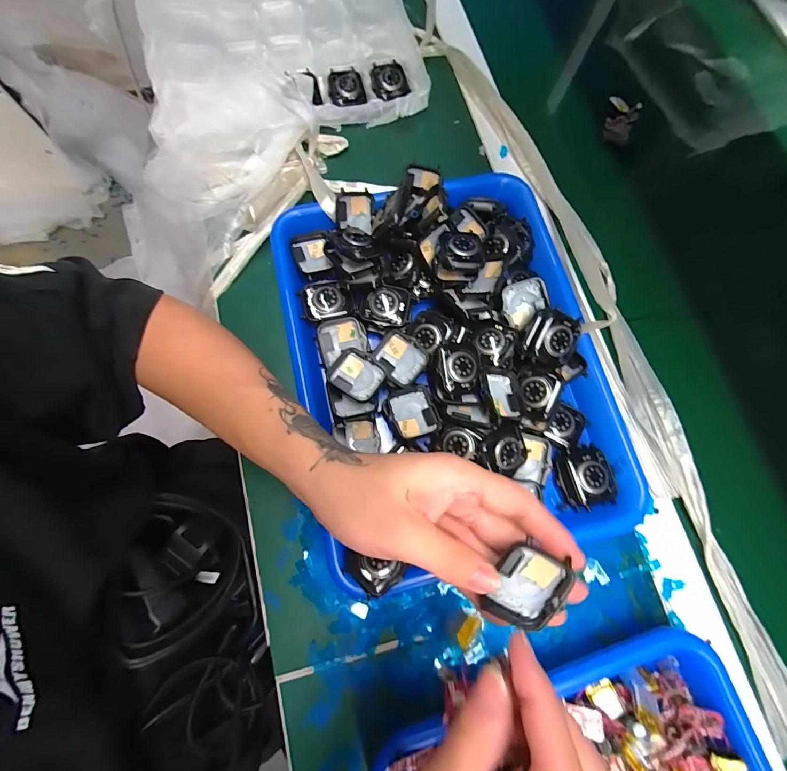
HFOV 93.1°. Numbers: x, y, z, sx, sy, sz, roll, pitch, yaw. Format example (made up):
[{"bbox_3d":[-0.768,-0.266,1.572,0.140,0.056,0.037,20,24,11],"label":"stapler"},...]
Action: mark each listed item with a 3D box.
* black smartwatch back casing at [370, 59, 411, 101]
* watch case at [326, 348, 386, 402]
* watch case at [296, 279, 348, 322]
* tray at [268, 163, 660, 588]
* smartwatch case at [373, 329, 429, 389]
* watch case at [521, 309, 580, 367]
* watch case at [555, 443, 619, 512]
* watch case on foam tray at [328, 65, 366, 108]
[{"bbox_3d":[-0.005,-0.339,0.416,0.039,0.011,0.053,-9,75,-4],"label":"black smartwatch back casing"},{"bbox_3d":[-0.030,-0.009,0.307,0.044,0.011,0.035,31,76,7],"label":"watch case"},{"bbox_3d":[-0.062,-0.075,0.322,0.038,0.009,0.035,-16,75,-6],"label":"watch case"},{"bbox_3d":[0.046,-0.028,0.316,0.256,0.052,0.329,-12,75,-5],"label":"tray"},{"bbox_3d":[0.007,-0.023,0.316,0.037,0.010,0.042,-44,80,6],"label":"smartwatch case"},{"bbox_3d":[0.130,-0.038,0.307,0.041,0.014,0.045,16,98,10],"label":"watch case"},{"bbox_3d":[0.156,0.074,0.301,0.040,0.017,0.045,-11,75,-5],"label":"watch case"},{"bbox_3d":[-0.051,-0.325,0.409,0.037,0.010,0.052,-12,75,-5],"label":"watch case on foam tray"}]

